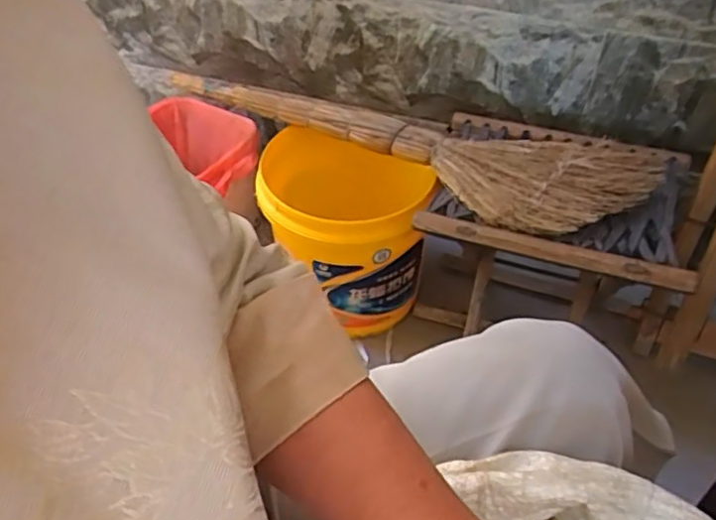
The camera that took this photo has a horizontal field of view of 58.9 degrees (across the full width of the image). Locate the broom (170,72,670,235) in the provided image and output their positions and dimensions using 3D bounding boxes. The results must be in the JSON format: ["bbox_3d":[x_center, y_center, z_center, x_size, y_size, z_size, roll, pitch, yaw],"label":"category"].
[{"bbox_3d":[0.067,-0.185,0.897,0.653,0.048,0.209,28,51,25],"label":"broom"}]

